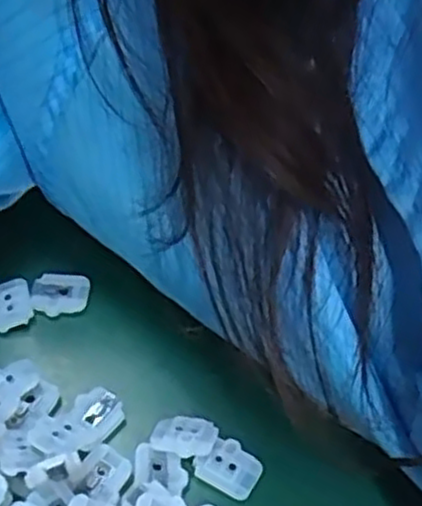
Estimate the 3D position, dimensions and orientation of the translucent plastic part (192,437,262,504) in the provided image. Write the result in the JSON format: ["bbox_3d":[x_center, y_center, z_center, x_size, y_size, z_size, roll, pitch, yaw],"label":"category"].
[{"bbox_3d":[0.006,0.071,0.253,0.020,0.004,0.017,26,56,17],"label":"translucent plastic part"}]

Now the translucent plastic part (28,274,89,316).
[{"bbox_3d":[-0.059,0.015,0.294,0.022,0.004,0.016,4,53,2],"label":"translucent plastic part"}]

